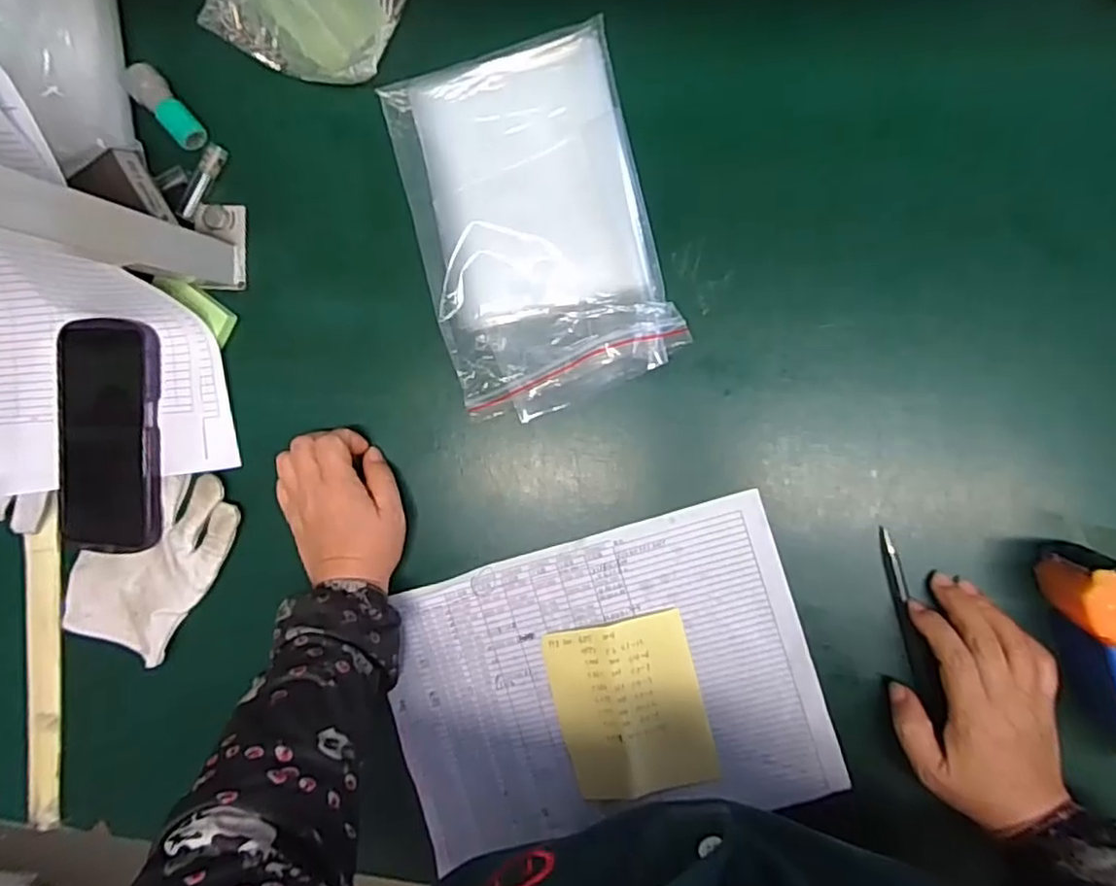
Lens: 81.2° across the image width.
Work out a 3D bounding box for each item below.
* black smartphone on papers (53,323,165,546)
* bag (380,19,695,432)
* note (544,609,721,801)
[{"bbox_3d":[-0.336,-0.005,0.484,0.084,0.011,0.168,3,93,8],"label":"black smartphone on papers"},{"bbox_3d":[-0.017,-0.142,0.430,0.150,0.021,0.231,-16,90,9],"label":"bag"},{"bbox_3d":[0.049,0.180,0.441,0.096,0.011,0.118,-13,91,9],"label":"note"}]

